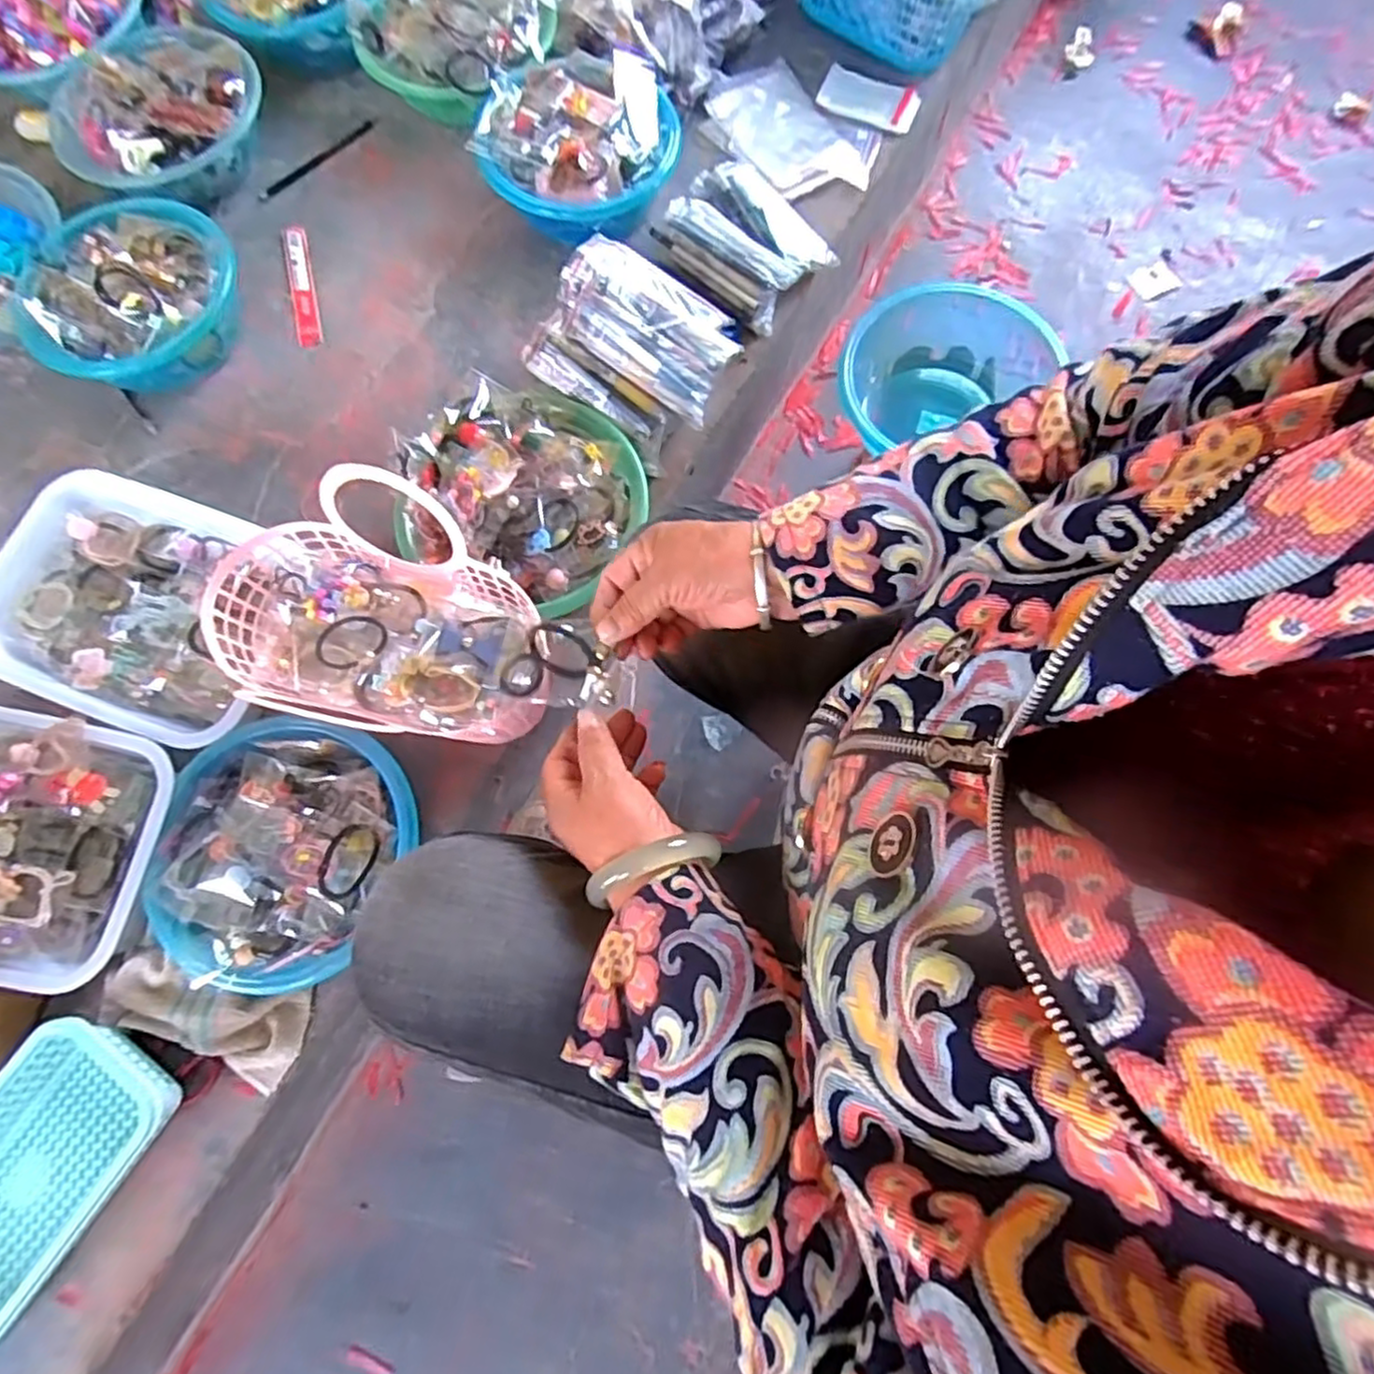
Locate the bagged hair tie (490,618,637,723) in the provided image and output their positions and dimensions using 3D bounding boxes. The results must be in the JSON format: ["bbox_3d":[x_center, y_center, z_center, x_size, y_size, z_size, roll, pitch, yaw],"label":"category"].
[{"bbox_3d":[-0.076,-0.015,0.450,0.092,0.025,0.054,15,75,3],"label":"bagged hair tie"}]

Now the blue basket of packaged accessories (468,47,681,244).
[{"bbox_3d":[-0.129,-0.615,0.825,0.205,0.091,0.216,0,73,-1],"label":"blue basket of packaged accessories"}]

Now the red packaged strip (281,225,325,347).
[{"bbox_3d":[-0.455,-0.476,0.839,0.028,0.005,0.178,-14,74,-5],"label":"red packaged strip"}]

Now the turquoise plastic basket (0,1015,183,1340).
[{"bbox_3d":[-0.541,0.410,0.569,0.143,0.060,0.265,34,75,9],"label":"turquoise plastic basket"}]

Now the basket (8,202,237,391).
[{"bbox_3d":[-0.591,-0.426,0.773,0.179,0.096,0.223,4,73,0],"label":"basket"}]

